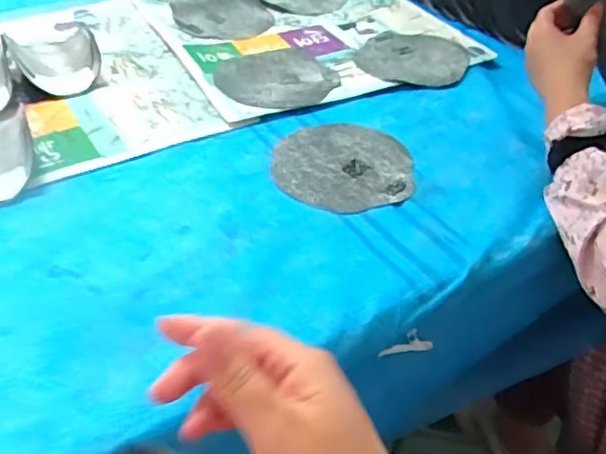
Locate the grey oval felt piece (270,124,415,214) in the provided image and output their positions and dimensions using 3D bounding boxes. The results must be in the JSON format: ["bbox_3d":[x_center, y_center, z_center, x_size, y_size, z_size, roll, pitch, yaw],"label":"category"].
[{"bbox_3d":[0.041,-0.065,0.638,0.140,0.005,0.147,-13,45,-17],"label":"grey oval felt piece"}]

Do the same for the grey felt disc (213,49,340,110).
[{"bbox_3d":[-0.032,-0.185,0.759,0.136,0.008,0.133,2,42,-1],"label":"grey felt disc"}]

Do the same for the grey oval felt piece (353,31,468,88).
[{"bbox_3d":[0.144,-0.225,0.807,0.141,0.013,0.140,10,43,8],"label":"grey oval felt piece"}]

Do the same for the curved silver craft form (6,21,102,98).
[{"bbox_3d":[-0.300,-0.207,0.749,0.097,0.041,0.119,-18,46,-21],"label":"curved silver craft form"}]

